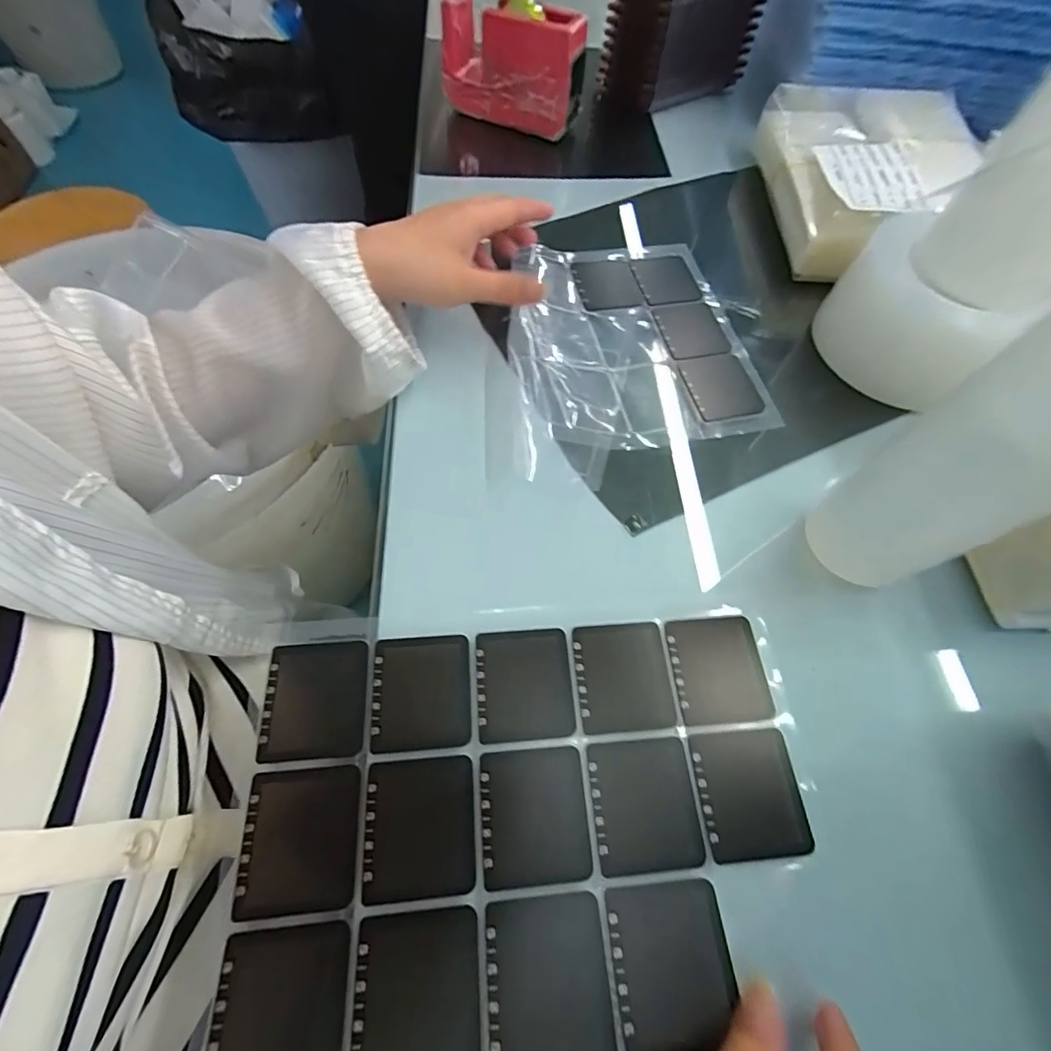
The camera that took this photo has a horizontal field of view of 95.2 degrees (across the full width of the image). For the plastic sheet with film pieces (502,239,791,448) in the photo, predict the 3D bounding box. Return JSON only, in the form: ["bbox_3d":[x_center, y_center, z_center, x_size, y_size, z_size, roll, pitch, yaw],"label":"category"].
[{"bbox_3d":[0.075,-0.147,0.361,0.174,0.023,0.196,-8,65,-8],"label":"plastic sheet with film pieces"}]

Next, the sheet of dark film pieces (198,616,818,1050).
[{"bbox_3d":[0.003,0.136,0.224,0.257,0.006,0.172,-2,62,-5],"label":"sheet of dark film pieces"}]

